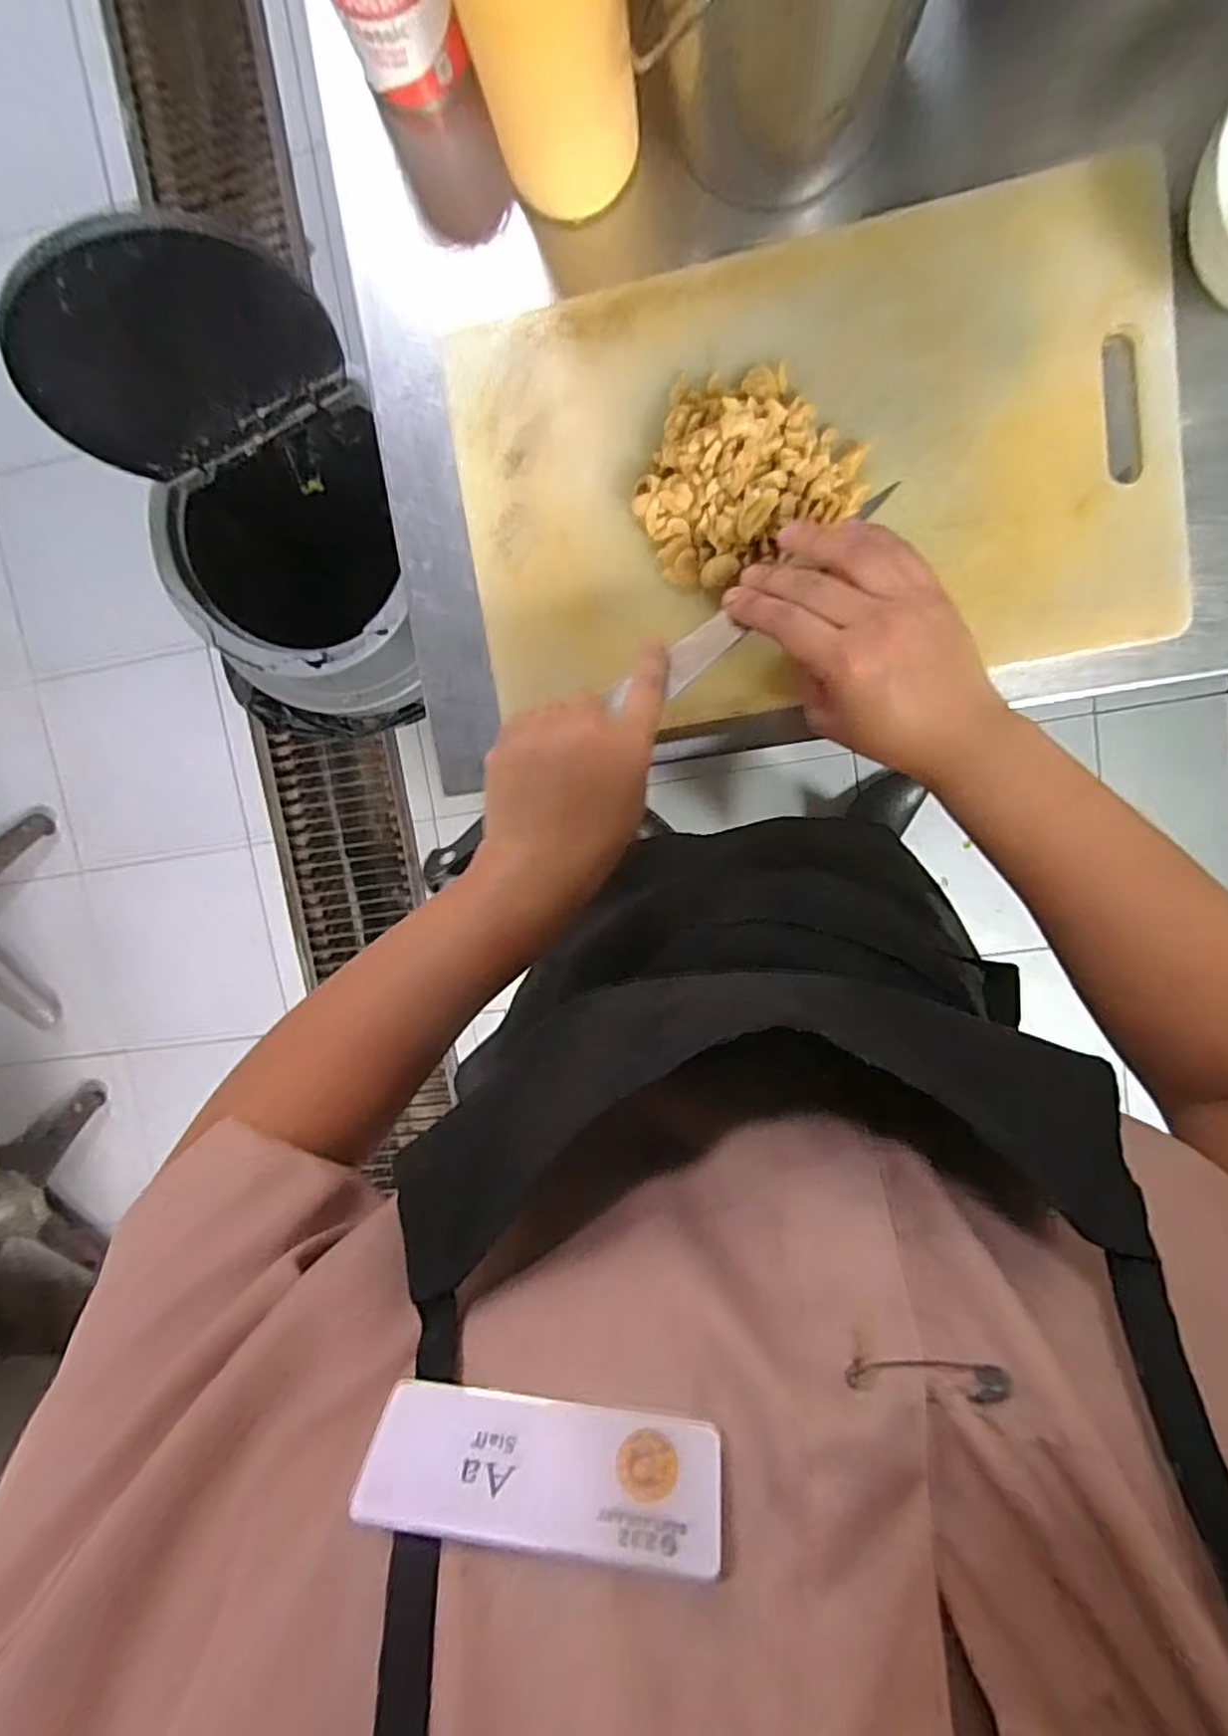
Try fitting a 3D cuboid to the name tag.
[{"bbox_3d":[-0.015,0.128,0.145,0.074,0.025,0.004,2,119,7],"label":"name tag"}]

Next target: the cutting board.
[{"bbox_3d":[0.111,-0.229,0.399,0.401,0.021,0.254,-9,95,8],"label":"cutting board"}]

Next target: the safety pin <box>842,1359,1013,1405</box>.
[{"bbox_3d":[0.072,0.116,0.156,0.036,0.006,0.006,4,96,7],"label":"safety pin"}]

